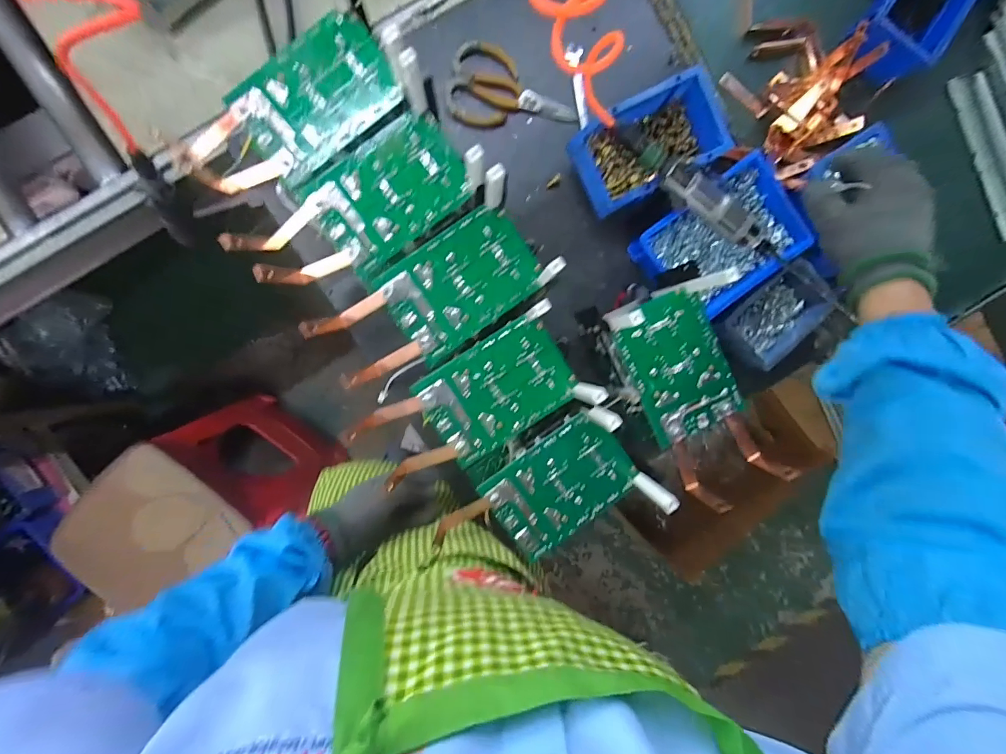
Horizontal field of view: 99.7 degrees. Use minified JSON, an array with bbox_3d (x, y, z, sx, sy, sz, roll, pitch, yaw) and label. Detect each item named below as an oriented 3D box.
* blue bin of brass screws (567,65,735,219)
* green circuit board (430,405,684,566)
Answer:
[{"bbox_3d":[0.191,-0.305,0.561,0.185,0.063,0.117,-28,96,-2],"label":"blue bin of brass screws"},{"bbox_3d":[0.050,0.143,0.466,0.229,0.090,0.113,-35,96,-1],"label":"green circuit board"}]

